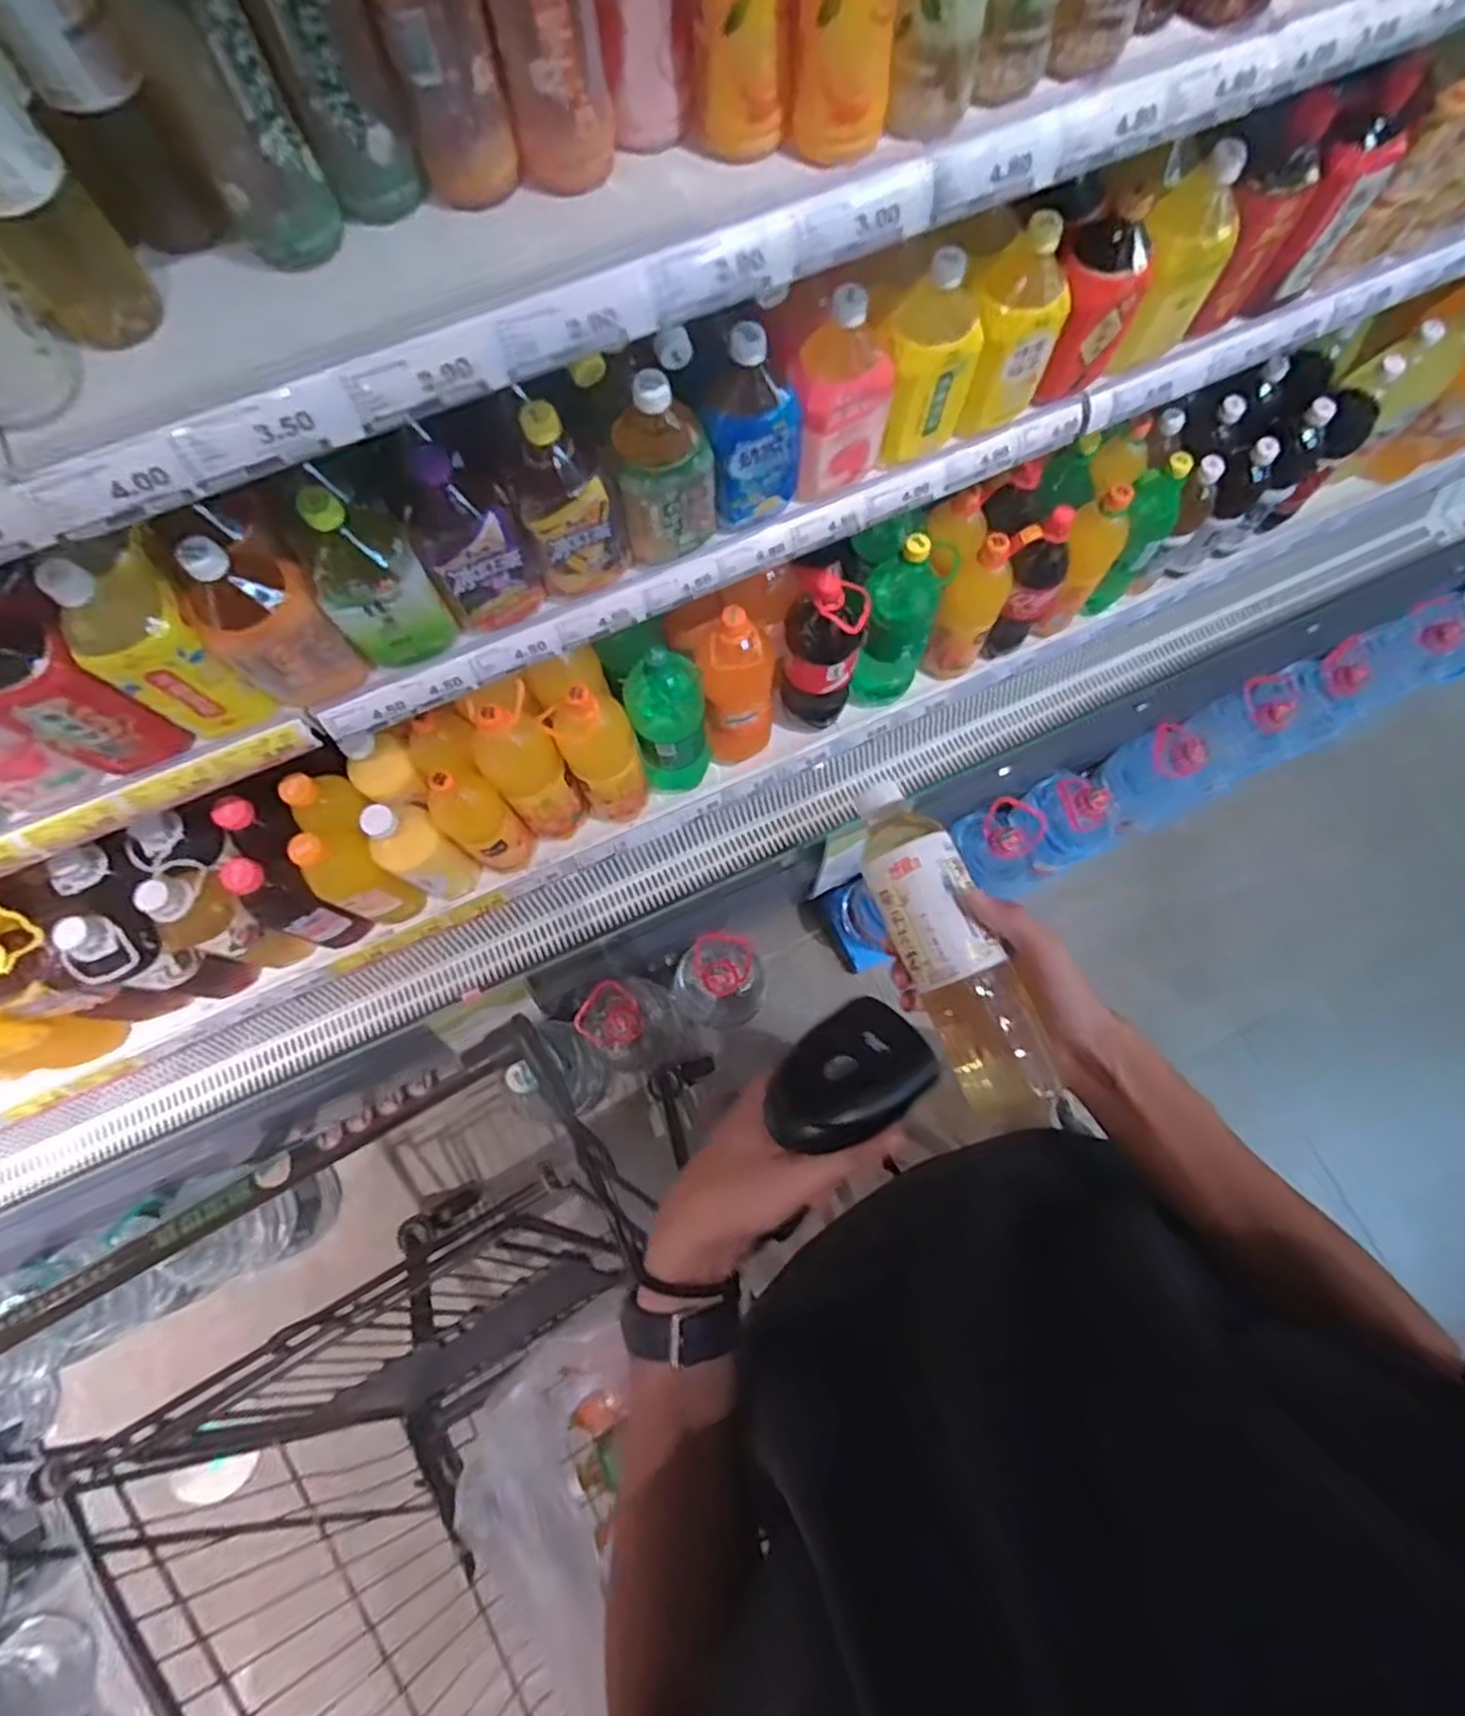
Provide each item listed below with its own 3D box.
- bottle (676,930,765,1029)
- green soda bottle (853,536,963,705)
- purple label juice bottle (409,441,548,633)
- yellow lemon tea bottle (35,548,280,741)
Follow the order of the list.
[{"bbox_3d":[-0.017,0.217,1.321,0.161,0.319,0.134,4,74,1],"label":"bottle"},{"bbox_3d":[0.230,-0.324,1.056,0.107,0.321,0.097,17,75,5],"label":"green soda bottle"},{"bbox_3d":[-0.250,-0.298,0.705,0.090,0.180,0.082,-37,77,-10],"label":"purple label juice bottle"},{"bbox_3d":[-0.505,-0.185,0.665,0.093,0.202,0.077,-34,76,-9],"label":"yellow lemon tea bottle"}]

